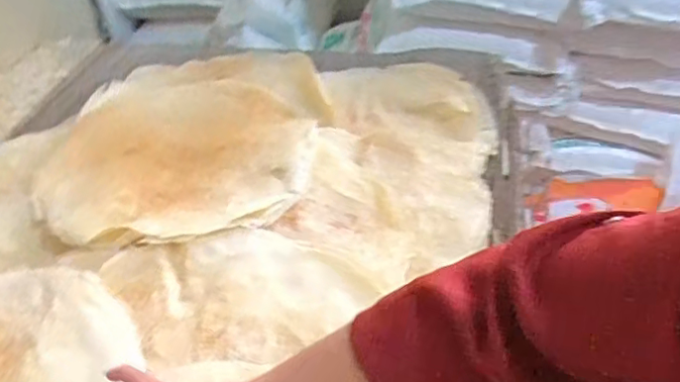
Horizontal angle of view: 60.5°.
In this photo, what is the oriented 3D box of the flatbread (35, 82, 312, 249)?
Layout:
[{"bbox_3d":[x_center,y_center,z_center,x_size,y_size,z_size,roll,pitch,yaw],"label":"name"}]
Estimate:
[{"bbox_3d":[-0.209,-0.059,0.756,0.335,0.031,0.346,-2,42,2],"label":"flatbread"}]

